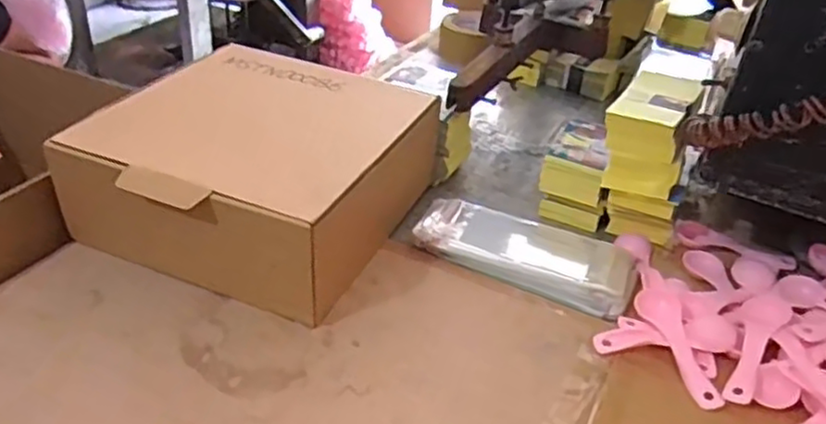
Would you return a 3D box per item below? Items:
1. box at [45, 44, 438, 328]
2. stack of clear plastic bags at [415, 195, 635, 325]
[{"bbox_3d":[-0.140,-0.046,0.637,0.252,0.112,0.262,17,36,17],"label":"box"},{"bbox_3d":[0.107,0.031,0.638,0.195,0.020,0.095,19,37,20],"label":"stack of clear plastic bags"}]

